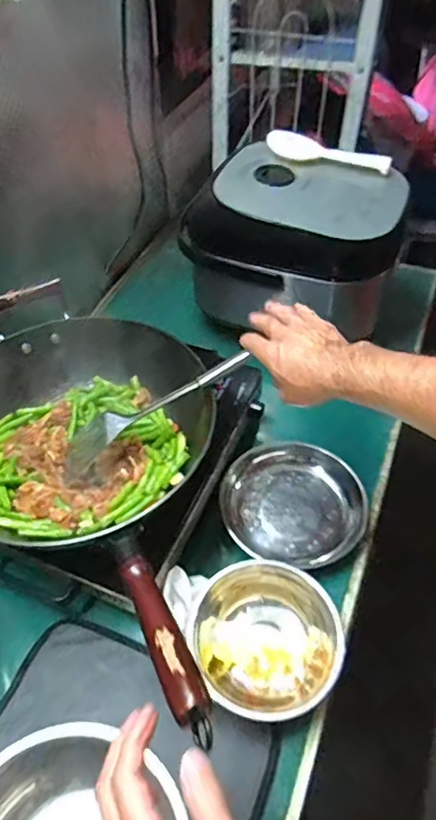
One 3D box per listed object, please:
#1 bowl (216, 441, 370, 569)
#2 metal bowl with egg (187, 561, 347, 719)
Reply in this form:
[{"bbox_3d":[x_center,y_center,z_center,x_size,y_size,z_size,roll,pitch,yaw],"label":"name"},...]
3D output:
[{"bbox_3d":[0.102,0.115,0.728,0.189,0.048,0.176,0,49,0],"label":"bowl"},{"bbox_3d":[0.051,0.246,0.600,0.155,0.064,0.155,0,49,0],"label":"metal bowl with egg"}]

